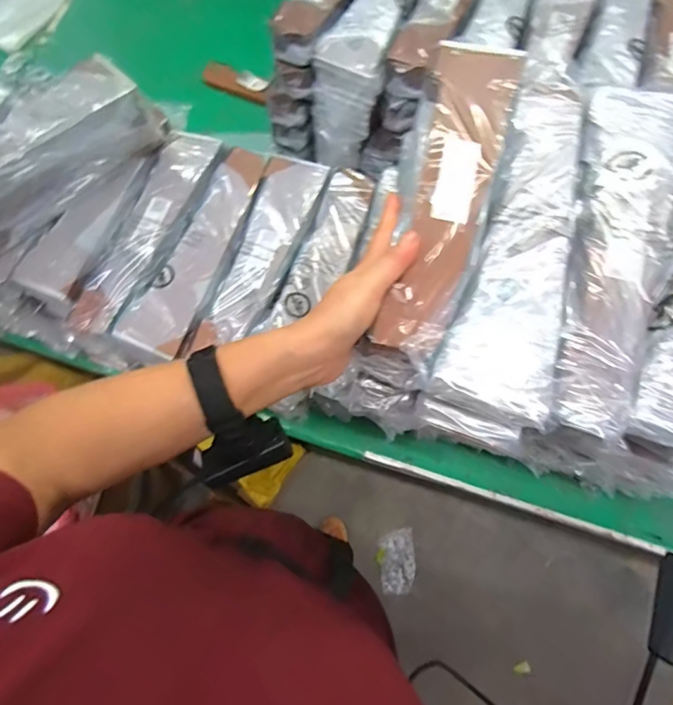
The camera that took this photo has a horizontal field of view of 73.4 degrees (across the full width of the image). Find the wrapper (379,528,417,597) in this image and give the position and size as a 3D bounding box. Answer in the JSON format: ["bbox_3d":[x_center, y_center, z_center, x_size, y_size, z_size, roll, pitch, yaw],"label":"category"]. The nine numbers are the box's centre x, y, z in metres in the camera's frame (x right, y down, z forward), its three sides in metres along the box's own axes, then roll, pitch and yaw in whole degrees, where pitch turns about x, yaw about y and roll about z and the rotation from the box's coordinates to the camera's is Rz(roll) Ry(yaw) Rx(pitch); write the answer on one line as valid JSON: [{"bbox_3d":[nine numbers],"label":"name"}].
[{"bbox_3d":[0.175,0.590,1.279,0.094,0.026,0.164,0,73,-1],"label":"wrapper"}]

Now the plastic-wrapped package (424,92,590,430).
[{"bbox_3d":[0.158,-0.092,0.374,0.083,0.022,0.297,18,73,5],"label":"plastic-wrapped package"}]

